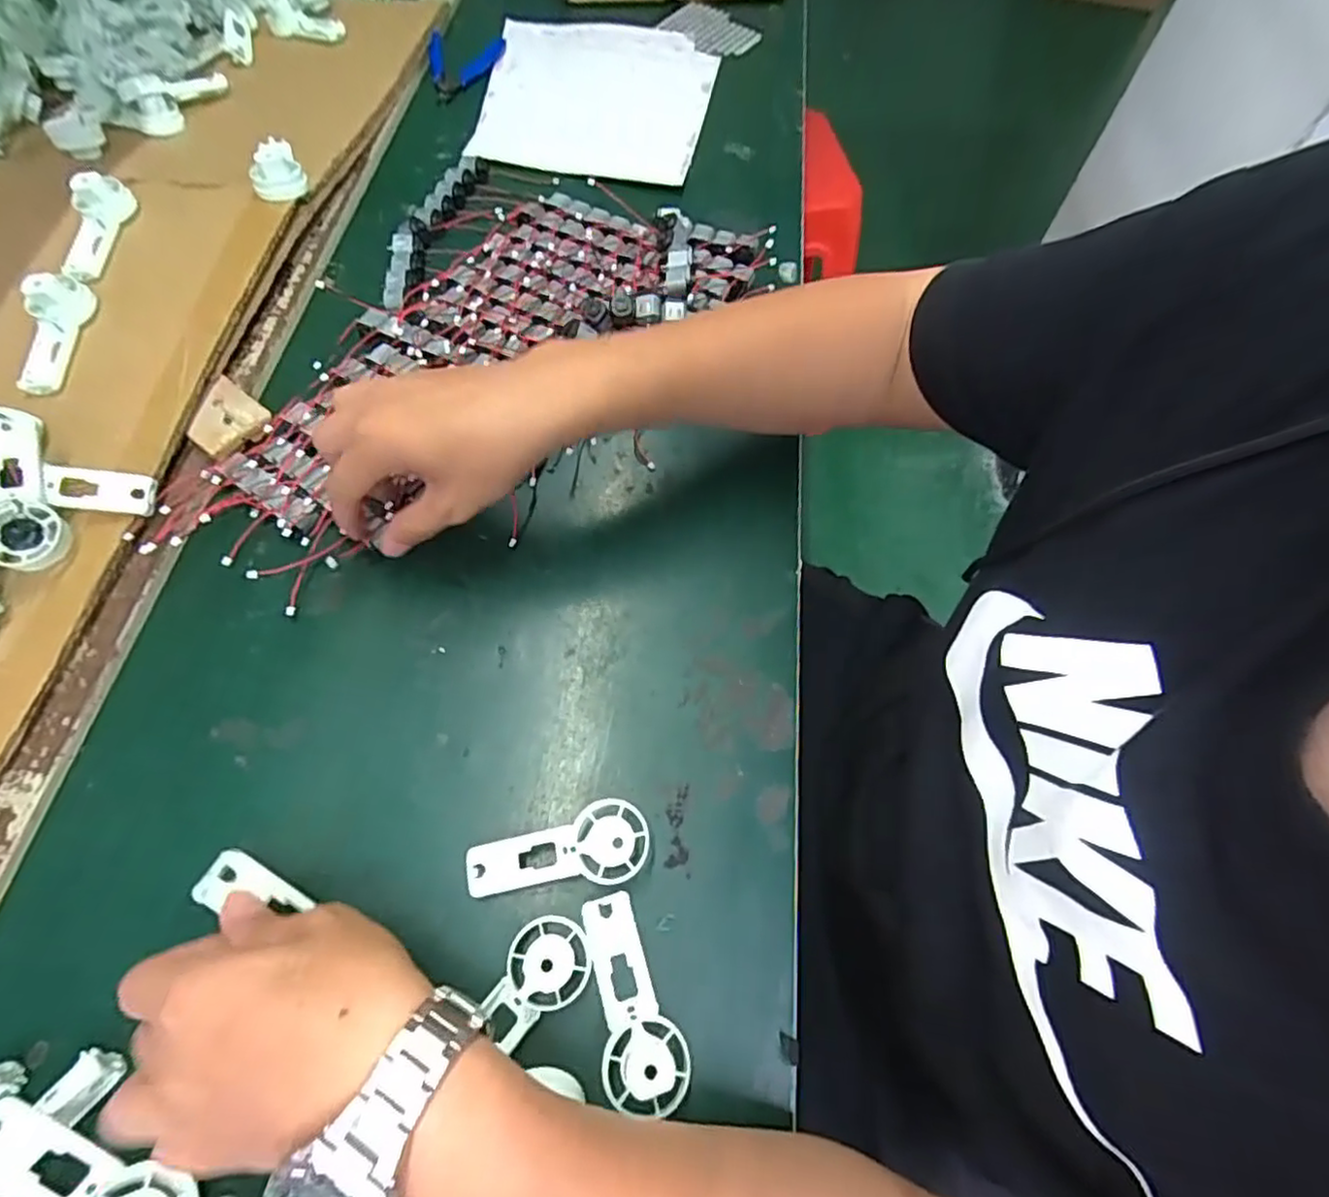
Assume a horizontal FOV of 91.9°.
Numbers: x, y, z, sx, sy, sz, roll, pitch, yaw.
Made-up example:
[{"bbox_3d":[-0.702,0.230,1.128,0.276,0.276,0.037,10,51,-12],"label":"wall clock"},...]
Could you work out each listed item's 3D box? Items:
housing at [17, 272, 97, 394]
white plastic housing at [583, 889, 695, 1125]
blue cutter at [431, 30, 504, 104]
[{"bbox_3d":[-0.423,-0.183,0.442,0.029,0.022,0.091,3,78,-1],"label":"housing"},{"bbox_3d":[-0.018,0.191,0.308,0.038,0.019,0.090,-17,53,-10],"label":"white plastic housing"},{"bbox_3d":[-0.195,-0.535,0.640,0.076,0.023,0.086,-11,66,-7],"label":"blue cutter"}]

